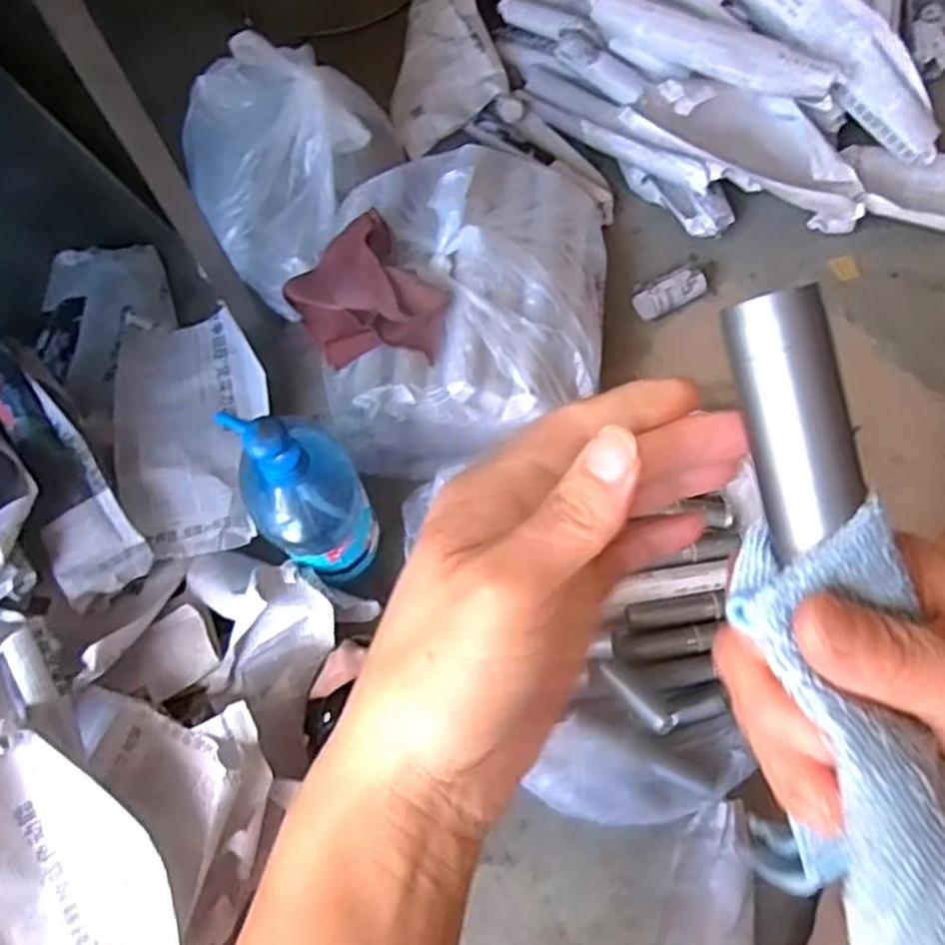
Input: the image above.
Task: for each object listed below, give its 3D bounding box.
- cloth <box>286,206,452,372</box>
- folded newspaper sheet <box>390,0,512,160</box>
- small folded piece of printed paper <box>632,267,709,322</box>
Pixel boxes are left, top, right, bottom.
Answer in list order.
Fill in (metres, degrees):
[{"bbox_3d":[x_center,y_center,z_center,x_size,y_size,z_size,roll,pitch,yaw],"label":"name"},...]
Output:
[{"bbox_3d":[-0.101,-0.157,0.698,0.120,0.033,0.155,-47,71,20],"label":"cloth"},{"bbox_3d":[-0.031,-0.521,0.920,0.138,0.040,0.265,-3,71,2],"label":"folded newspaper sheet"},{"bbox_3d":[0.216,-0.192,0.821,0.076,0.032,0.035,-21,71,-4],"label":"small folded piece of printed paper"}]

